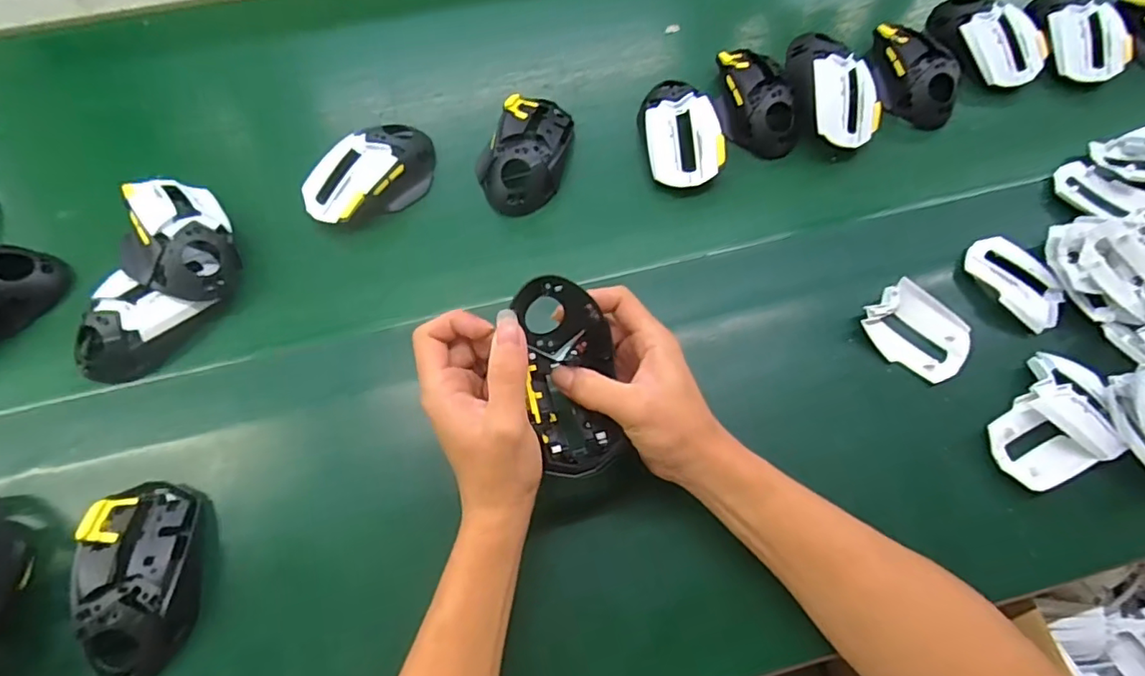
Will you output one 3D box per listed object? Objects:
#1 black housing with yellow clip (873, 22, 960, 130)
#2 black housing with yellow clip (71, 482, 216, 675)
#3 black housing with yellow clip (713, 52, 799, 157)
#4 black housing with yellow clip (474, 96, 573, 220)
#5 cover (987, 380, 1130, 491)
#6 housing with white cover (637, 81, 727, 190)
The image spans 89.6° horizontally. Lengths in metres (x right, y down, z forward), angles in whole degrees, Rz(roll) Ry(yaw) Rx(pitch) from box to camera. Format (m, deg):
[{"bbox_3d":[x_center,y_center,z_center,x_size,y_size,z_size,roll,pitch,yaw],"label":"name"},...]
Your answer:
[{"bbox_3d":[0.323,-0.255,0.550,0.066,0.033,0.114,-7,68,-3],"label":"black housing with yellow clip"},{"bbox_3d":[-0.278,0.156,0.376,0.067,0.040,0.121,-13,71,-6],"label":"black housing with yellow clip"},{"bbox_3d":[0.168,-0.219,0.531,0.056,0.036,0.113,-11,69,-4],"label":"black housing with yellow clip"},{"bbox_3d":[-0.042,-0.165,0.503,0.070,0.030,0.114,12,70,3],"label":"black housing with yellow clip"},{"bbox_3d":[0.351,0.069,0.423,0.083,0.019,0.064,-20,70,-8],"label":"cover"},{"bbox_3d":[0.094,-0.185,0.512,0.062,0.032,0.106,-9,68,-4],"label":"housing with white cover"}]

